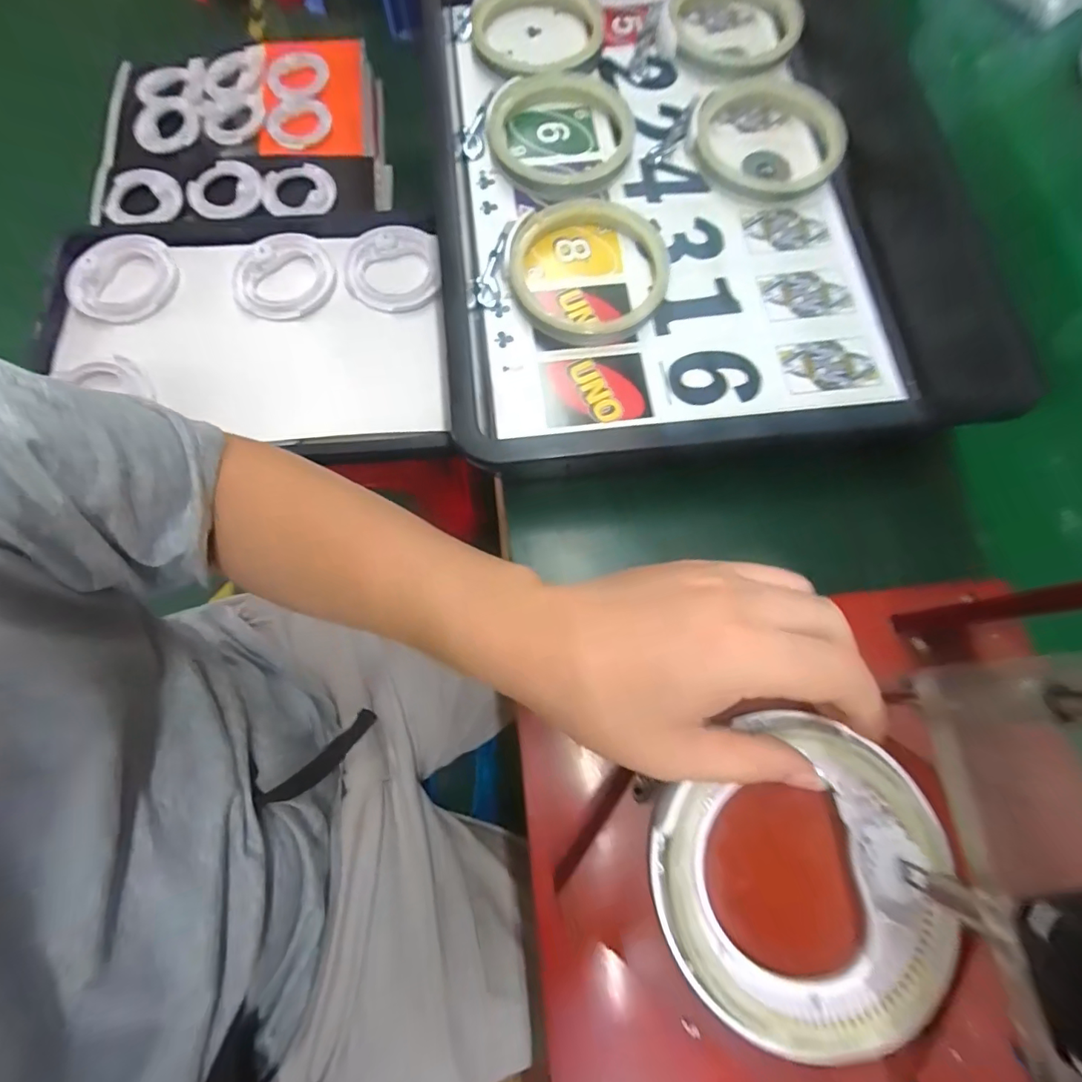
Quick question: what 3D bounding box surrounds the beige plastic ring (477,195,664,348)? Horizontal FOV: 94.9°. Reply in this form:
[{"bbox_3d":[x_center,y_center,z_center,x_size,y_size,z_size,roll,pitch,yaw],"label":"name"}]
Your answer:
[{"bbox_3d":[0.035,-0.225,0.398,0.136,0.022,0.135,0,75,0],"label":"beige plastic ring"}]

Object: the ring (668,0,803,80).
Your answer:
[{"bbox_3d":[0.181,-0.490,0.468,0.119,0.022,0.140,3,75,1],"label":"ring"}]

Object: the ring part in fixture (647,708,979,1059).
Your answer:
[{"bbox_3d":[0.117,0.150,0.224,0.128,0.013,0.130,0,75,0],"label":"ring part in fixture"}]

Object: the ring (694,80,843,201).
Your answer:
[{"bbox_3d":[0.192,-0.350,0.426,0.120,0.022,0.126,2,75,1],"label":"ring"}]

